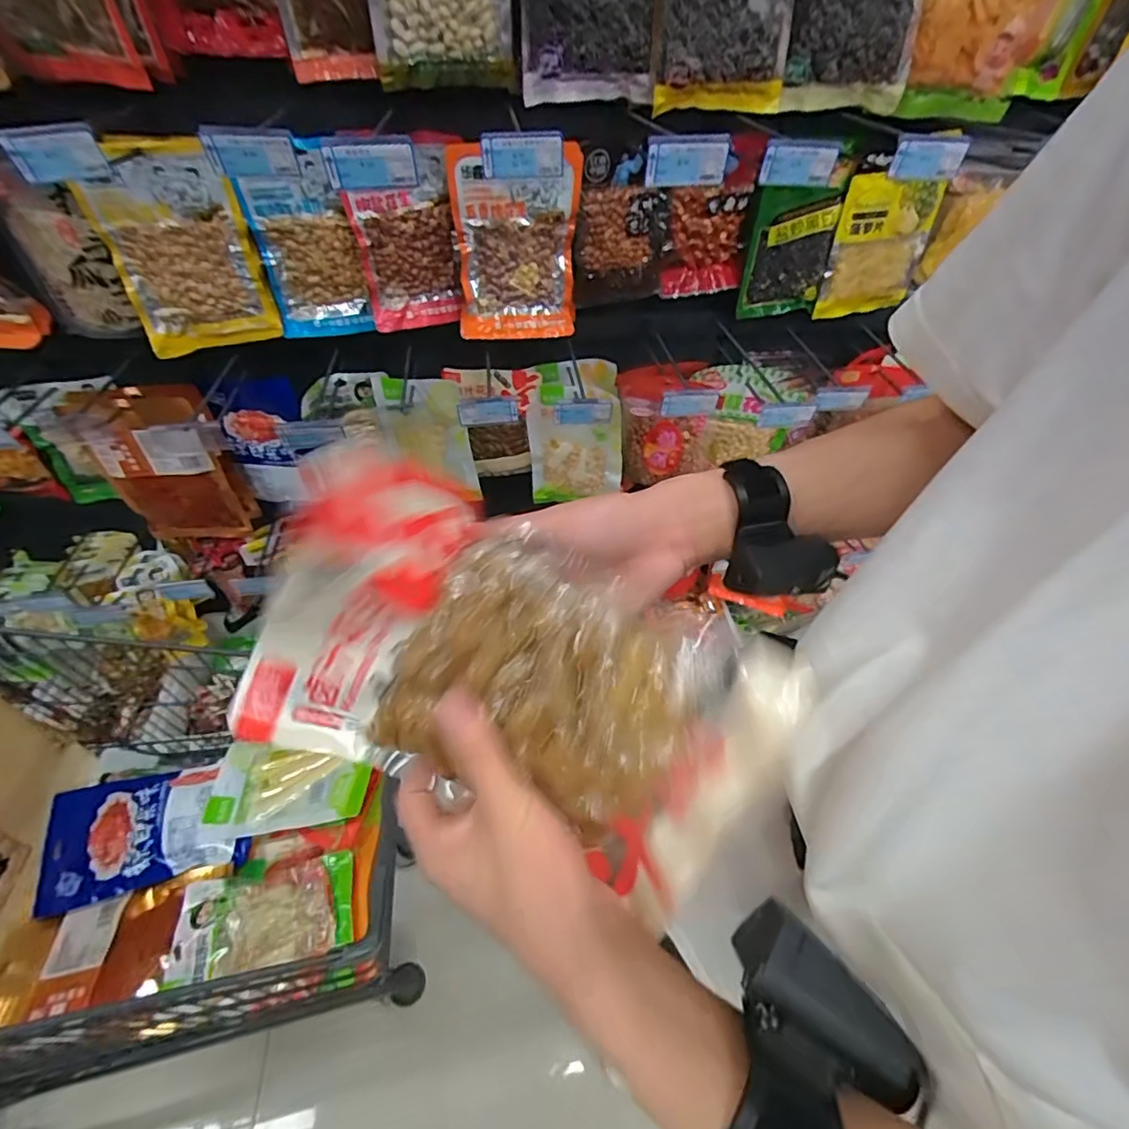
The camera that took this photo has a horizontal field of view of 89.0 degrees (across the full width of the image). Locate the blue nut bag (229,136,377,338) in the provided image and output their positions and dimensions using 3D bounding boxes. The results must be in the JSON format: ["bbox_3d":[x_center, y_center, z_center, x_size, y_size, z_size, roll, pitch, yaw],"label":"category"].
[{"bbox_3d":[-0.365,-0.446,0.823,0.138,0.221,0.036,-18,50,-16],"label":"blue nut bag"}]

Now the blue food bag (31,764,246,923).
[{"bbox_3d":[-0.614,0.388,0.846,0.255,0.043,0.158,-12,48,-11],"label":"blue food bag"}]

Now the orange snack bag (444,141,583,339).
[{"bbox_3d":[-0.068,-0.451,0.825,0.172,0.238,0.032,-6,46,-9],"label":"orange snack bag"}]

